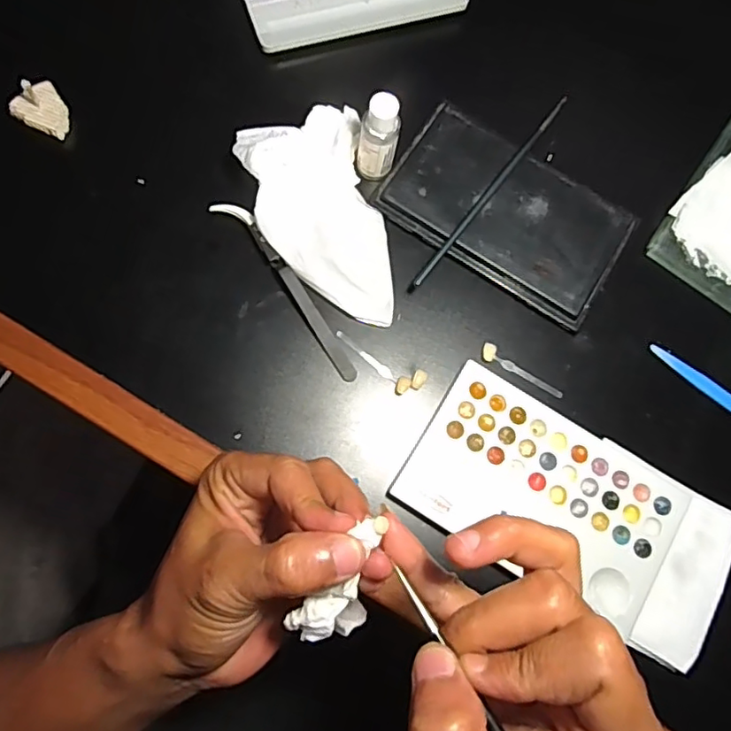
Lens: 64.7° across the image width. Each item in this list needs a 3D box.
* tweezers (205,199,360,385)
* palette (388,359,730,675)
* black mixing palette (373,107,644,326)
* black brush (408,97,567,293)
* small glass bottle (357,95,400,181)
[{"bbox_3d":[-0.047,-0.048,0.347,0.016,0.017,0.134,-37,83,-11],"label":"tweezers"},{"bbox_3d":[0.118,0.082,0.331,0.187,0.014,0.092,31,77,2],"label":"palette"},{"bbox_3d":[0.091,-0.098,0.370,0.148,0.013,0.085,34,77,3],"label":"black mixing palette"},{"bbox_3d":[0.082,-0.112,0.368,0.006,0.011,0.167,39,77,4],"label":"black brush"},{"bbox_3d":[0.008,-0.137,0.346,0.020,0.052,0.022,1,78,-5],"label":"small glass bottle"}]

